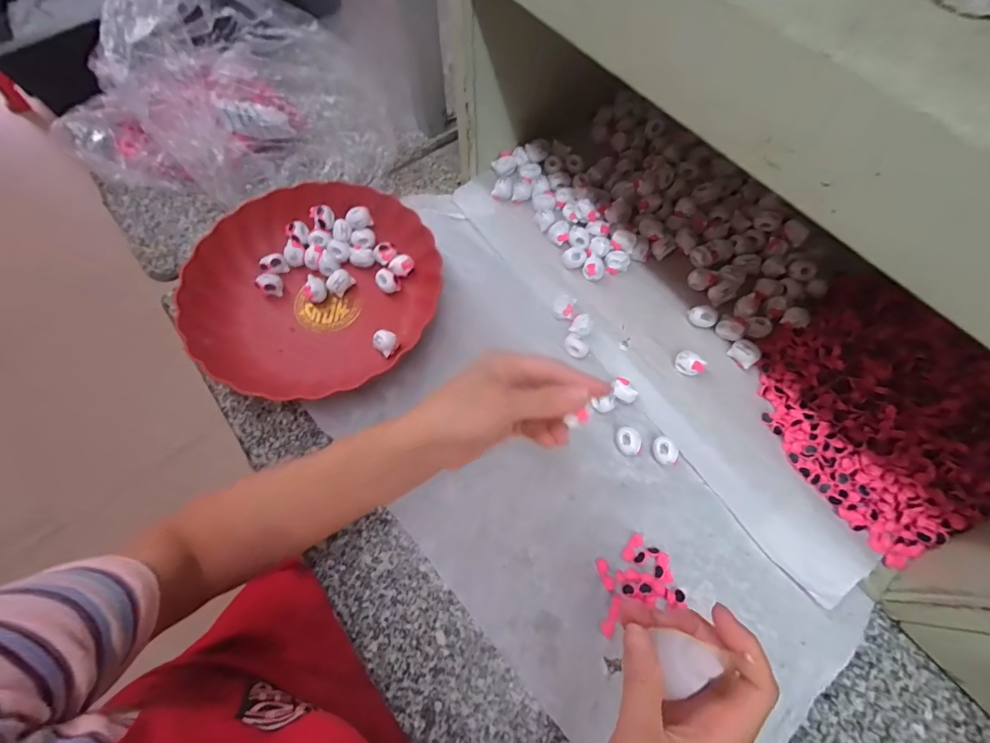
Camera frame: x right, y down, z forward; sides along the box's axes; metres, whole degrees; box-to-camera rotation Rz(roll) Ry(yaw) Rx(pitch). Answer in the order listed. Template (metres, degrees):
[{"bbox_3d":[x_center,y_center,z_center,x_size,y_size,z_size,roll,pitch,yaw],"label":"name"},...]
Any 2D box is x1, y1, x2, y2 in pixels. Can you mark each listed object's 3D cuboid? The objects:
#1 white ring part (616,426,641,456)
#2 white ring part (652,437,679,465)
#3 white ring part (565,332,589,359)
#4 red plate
[{"bbox_3d":[0.121,0.065,0.395,0.019,0.018,0.025,3,67,-1],"label":"white ring part"},{"bbox_3d":[0.154,0.073,0.395,0.019,0.021,0.024,-29,71,-13],"label":"white ring part"},{"bbox_3d":[0.081,-0.025,0.432,0.025,0.007,0.020,26,69,9],"label":"white ring part"},{"bbox_3d":[-0.183,-0.087,0.444,0.232,0.051,0.234,1,67,-1],"label":"red plate"}]

